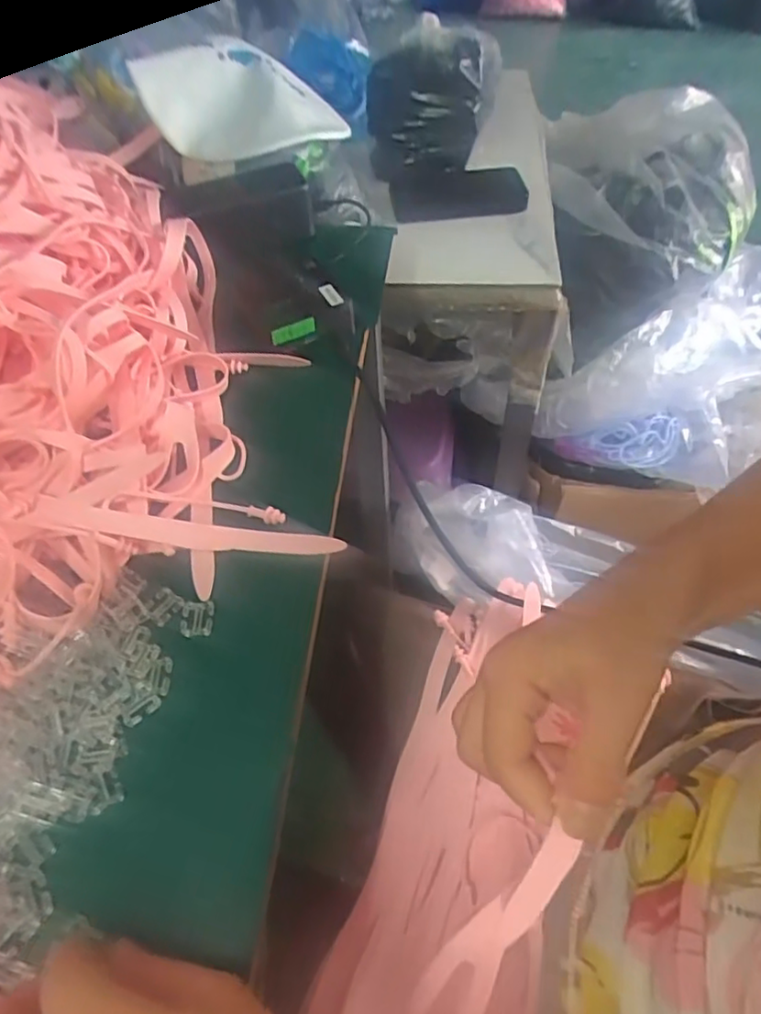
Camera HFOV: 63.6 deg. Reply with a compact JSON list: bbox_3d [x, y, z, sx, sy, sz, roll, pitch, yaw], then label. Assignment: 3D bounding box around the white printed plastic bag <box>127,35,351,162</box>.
[{"bbox_3d":[-0.132,-0.397,0.595,0.187,0.076,0.086,-11,53,-5],"label":"white printed plastic bag"}]

